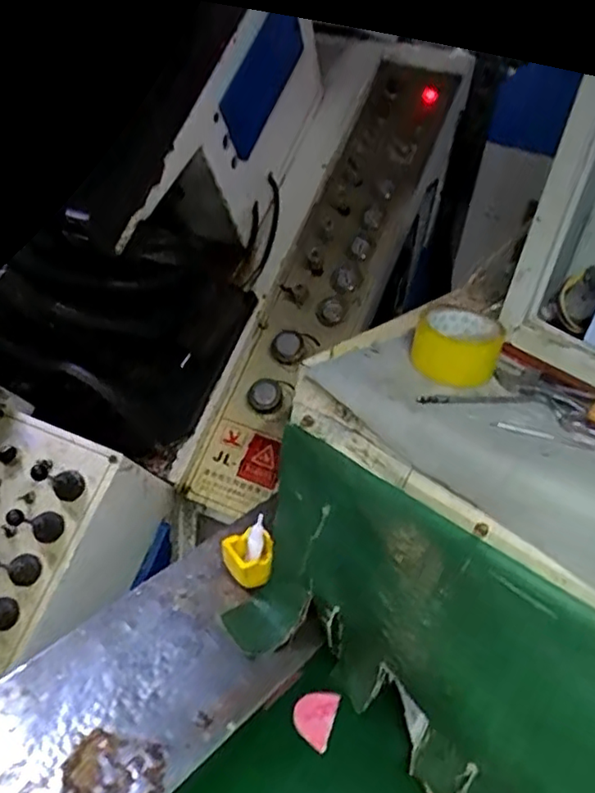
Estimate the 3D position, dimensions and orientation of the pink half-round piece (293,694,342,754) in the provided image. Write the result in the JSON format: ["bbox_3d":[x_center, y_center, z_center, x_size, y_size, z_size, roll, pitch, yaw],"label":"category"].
[{"bbox_3d":[0.022,0.375,0.748,0.050,0.014,0.069,37,34,7],"label":"pink half-round piece"}]

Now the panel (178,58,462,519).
[{"bbox_3d":[0.083,-0.272,1.268,0.194,0.142,1.100,19,69,17],"label":"panel"}]

